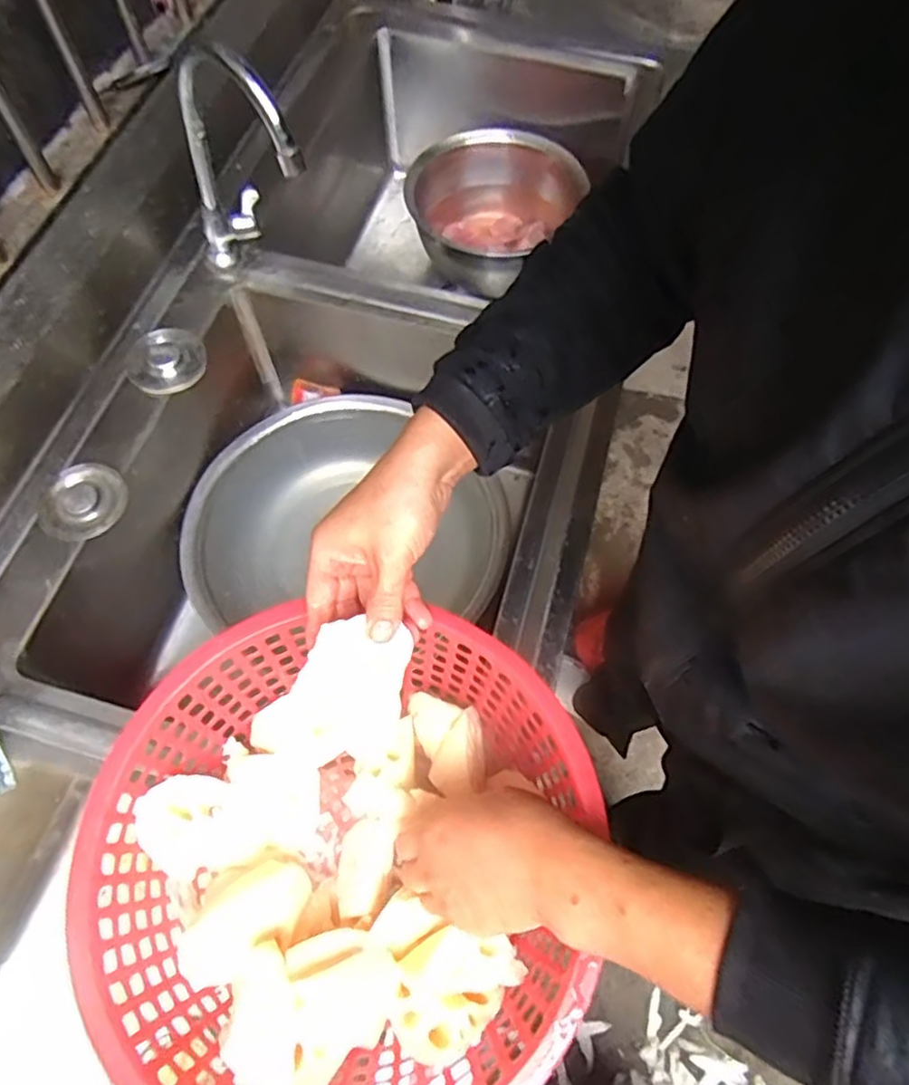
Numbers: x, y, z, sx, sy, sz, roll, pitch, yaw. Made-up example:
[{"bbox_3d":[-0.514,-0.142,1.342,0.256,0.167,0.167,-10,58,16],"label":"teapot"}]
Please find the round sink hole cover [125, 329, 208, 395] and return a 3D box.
[{"bbox_3d":[-0.319,-0.202,0.749,0.084,0.019,0.073,-32,70,-15],"label":"round sink hole cover"}]

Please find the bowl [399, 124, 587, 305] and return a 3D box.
[{"bbox_3d":[0.072,-0.553,1.104,0.236,0.142,0.221,0,65,-1],"label":"bowl"}]

